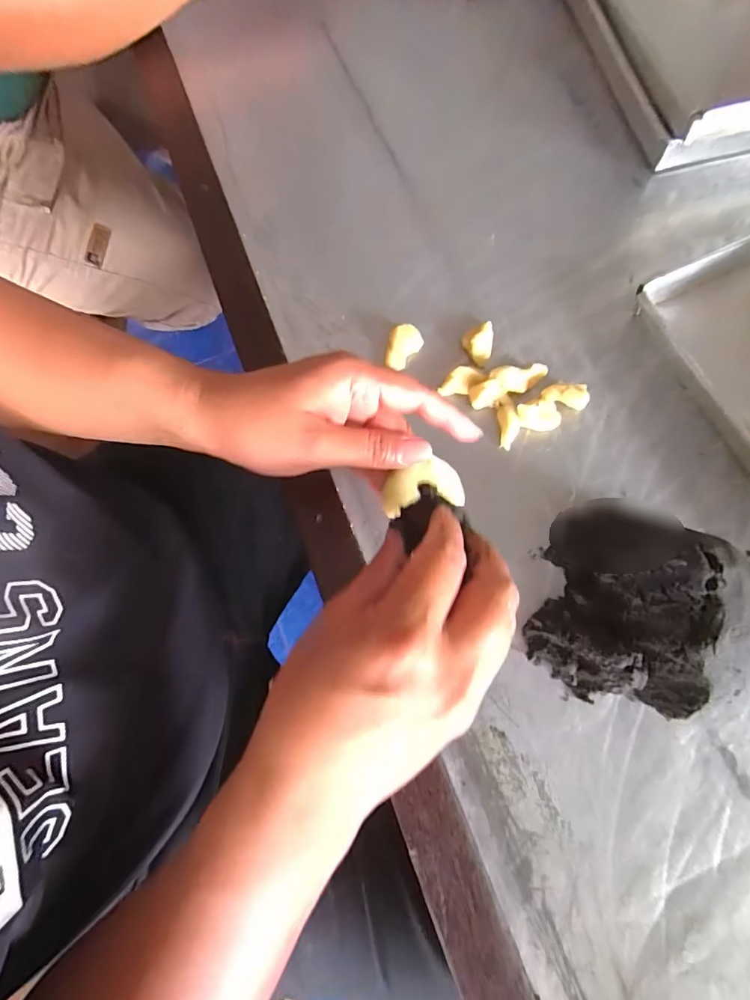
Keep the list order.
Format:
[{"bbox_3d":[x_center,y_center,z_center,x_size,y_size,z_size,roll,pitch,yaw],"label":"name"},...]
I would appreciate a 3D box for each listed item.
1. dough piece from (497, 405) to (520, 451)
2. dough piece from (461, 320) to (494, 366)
[{"bbox_3d":[0.097,-0.053,0.341,0.014,0.011,0.031,-3,73,2],"label":"dough piece"},{"bbox_3d":[0.079,-0.122,0.358,0.023,0.010,0.032,13,74,6],"label":"dough piece"}]

